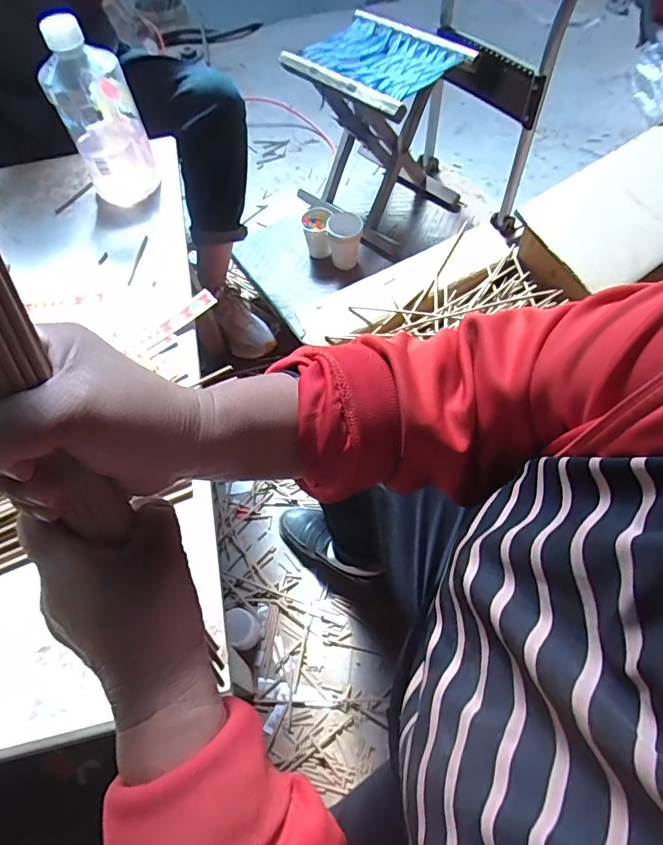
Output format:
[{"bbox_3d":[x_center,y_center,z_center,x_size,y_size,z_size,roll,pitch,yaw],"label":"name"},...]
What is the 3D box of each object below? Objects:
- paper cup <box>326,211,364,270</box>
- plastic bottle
[{"bbox_3d":[0.030,-0.375,1.011,0.070,0.098,0.065,-1,59,3],"label":"paper cup"},{"bbox_3d":[-0.303,-0.405,0.638,0.093,0.193,0.100,-21,61,-9],"label":"plastic bottle"}]

